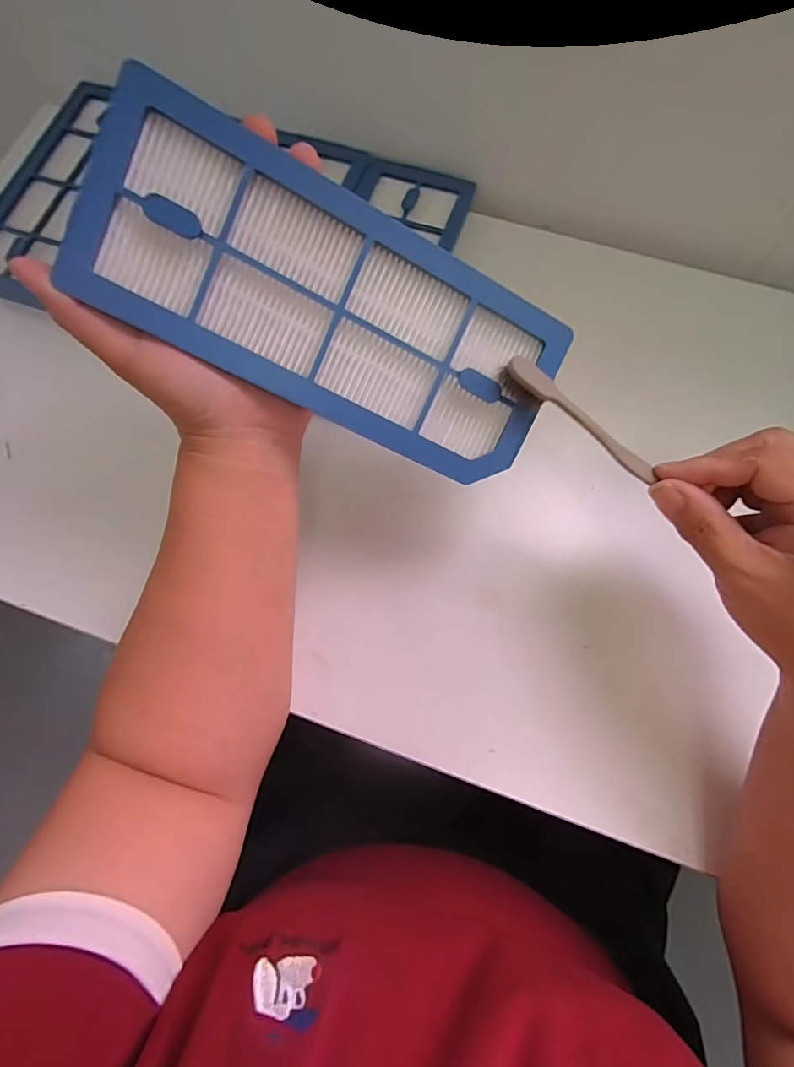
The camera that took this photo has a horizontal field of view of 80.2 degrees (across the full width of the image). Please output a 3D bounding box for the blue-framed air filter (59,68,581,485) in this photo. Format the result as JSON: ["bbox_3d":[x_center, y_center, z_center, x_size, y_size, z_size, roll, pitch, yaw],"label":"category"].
[{"bbox_3d":[-0.026,-0.098,0.206,0.203,0.009,0.090,24,97,-15],"label":"blue-framed air filter"}]

